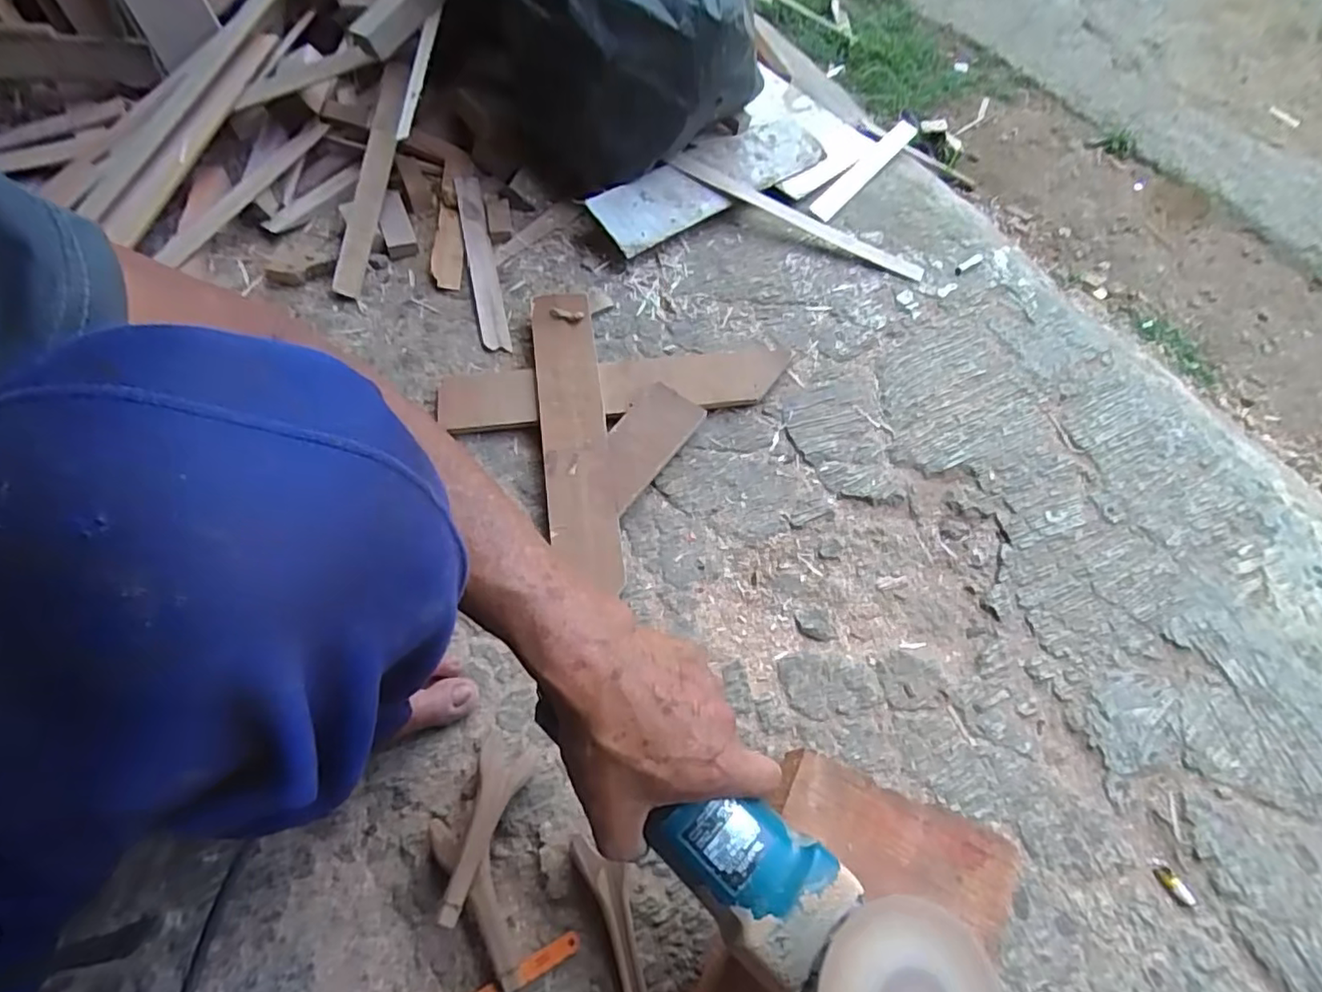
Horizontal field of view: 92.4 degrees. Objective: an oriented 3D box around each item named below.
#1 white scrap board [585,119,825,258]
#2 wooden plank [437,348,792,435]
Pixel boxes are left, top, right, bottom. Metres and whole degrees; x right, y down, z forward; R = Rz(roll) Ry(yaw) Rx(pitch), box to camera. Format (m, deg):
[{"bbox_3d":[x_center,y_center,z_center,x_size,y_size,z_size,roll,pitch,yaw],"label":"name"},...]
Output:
[{"bbox_3d":[0.068,-0.397,0.782,0.345,0.016,0.090,-35,86,-23],"label":"white scrap board"},{"bbox_3d":[-0.046,-0.111,0.648,0.355,0.016,0.069,-6,61,-6],"label":"wooden plank"}]

